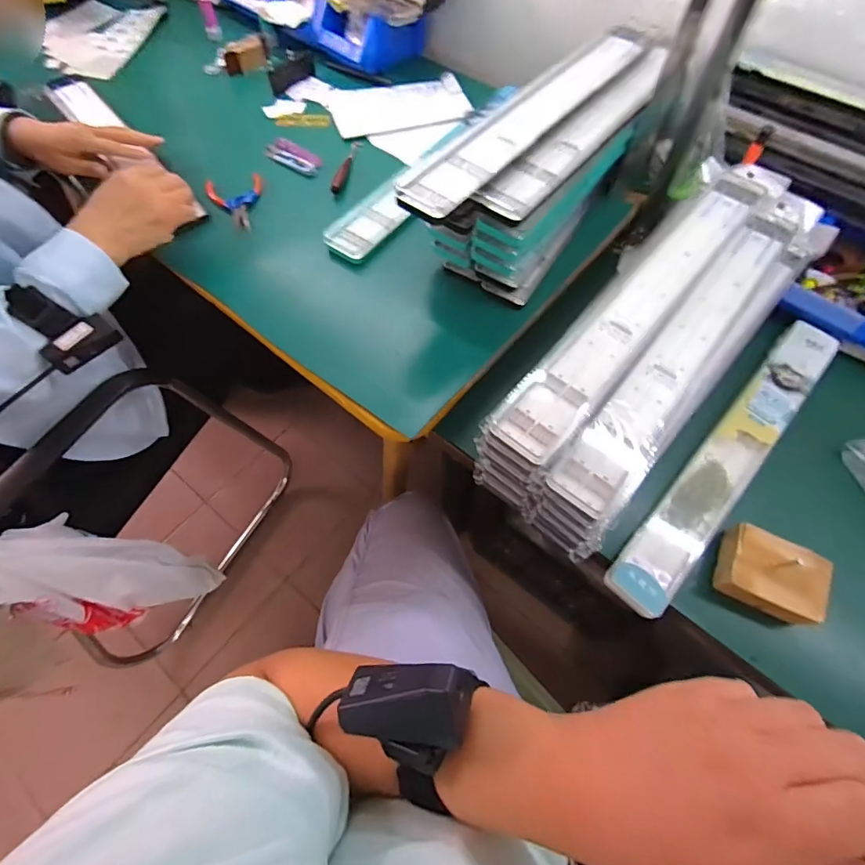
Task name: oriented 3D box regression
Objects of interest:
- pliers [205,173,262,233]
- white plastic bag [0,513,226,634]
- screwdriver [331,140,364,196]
[{"bbox_3d":[-0.266,-0.317,0.621,0.074,0.018,0.112,-20,65,-10],"label":"pliers"},{"bbox_3d":[-0.531,0.222,0.701,0.115,0.382,0.149,-13,60,25],"label":"white plastic bag"},{"bbox_3d":[-0.126,-0.397,0.663,0.016,0.021,0.144,7,63,3],"label":"screwdriver"}]

